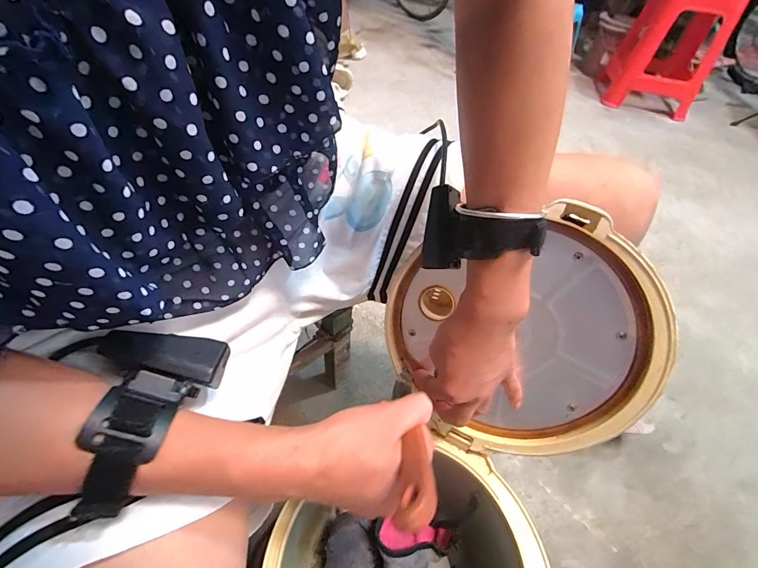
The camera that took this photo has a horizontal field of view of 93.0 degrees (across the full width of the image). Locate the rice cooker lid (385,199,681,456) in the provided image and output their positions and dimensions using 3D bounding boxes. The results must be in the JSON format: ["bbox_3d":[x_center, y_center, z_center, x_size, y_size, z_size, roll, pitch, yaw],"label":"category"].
[{"bbox_3d":[0.139,0.057,0.371,0.247,0.230,0.049,-17,9,24],"label":"rice cooker lid"}]

